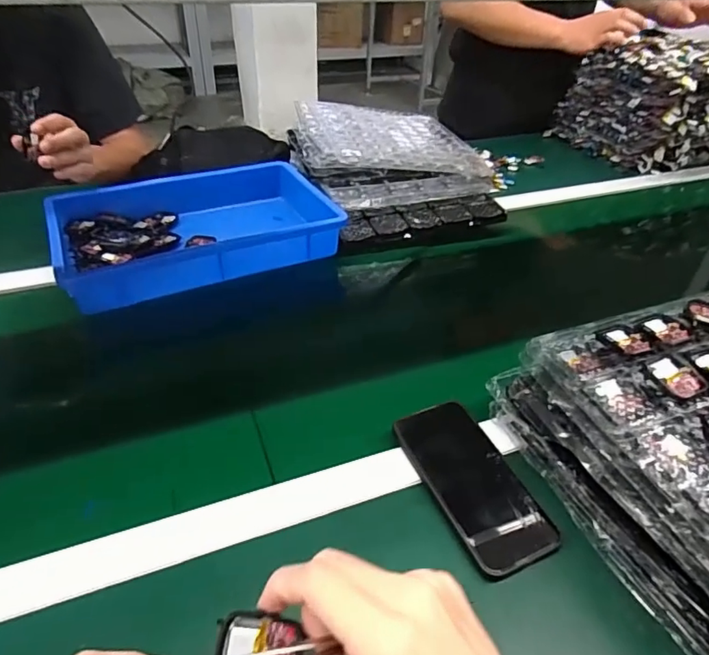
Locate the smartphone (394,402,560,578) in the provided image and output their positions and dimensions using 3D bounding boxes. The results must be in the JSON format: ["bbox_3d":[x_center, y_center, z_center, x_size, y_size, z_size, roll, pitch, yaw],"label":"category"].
[{"bbox_3d":[0.102,0.131,0.451,0.073,0.012,0.155,-18,48,-16],"label":"smartphone"}]

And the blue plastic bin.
[{"bbox_3d":[-0.231,-0.151,0.760,0.367,0.061,0.255,-17,42,-22],"label":"blue plastic bin"}]

